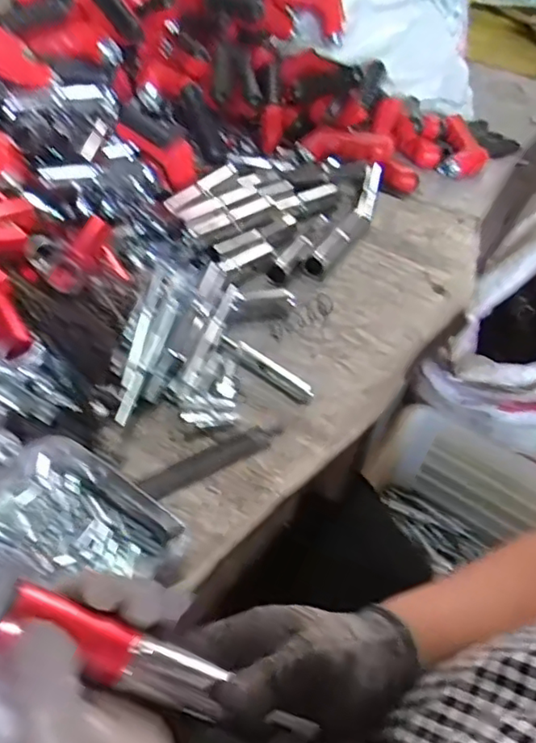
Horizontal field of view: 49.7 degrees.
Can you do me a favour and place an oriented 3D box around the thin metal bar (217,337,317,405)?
[{"bbox_3d":[-0.005,-0.004,0.582,0.116,0.017,0.021,30,52,20],"label":"thin metal bar"}]

